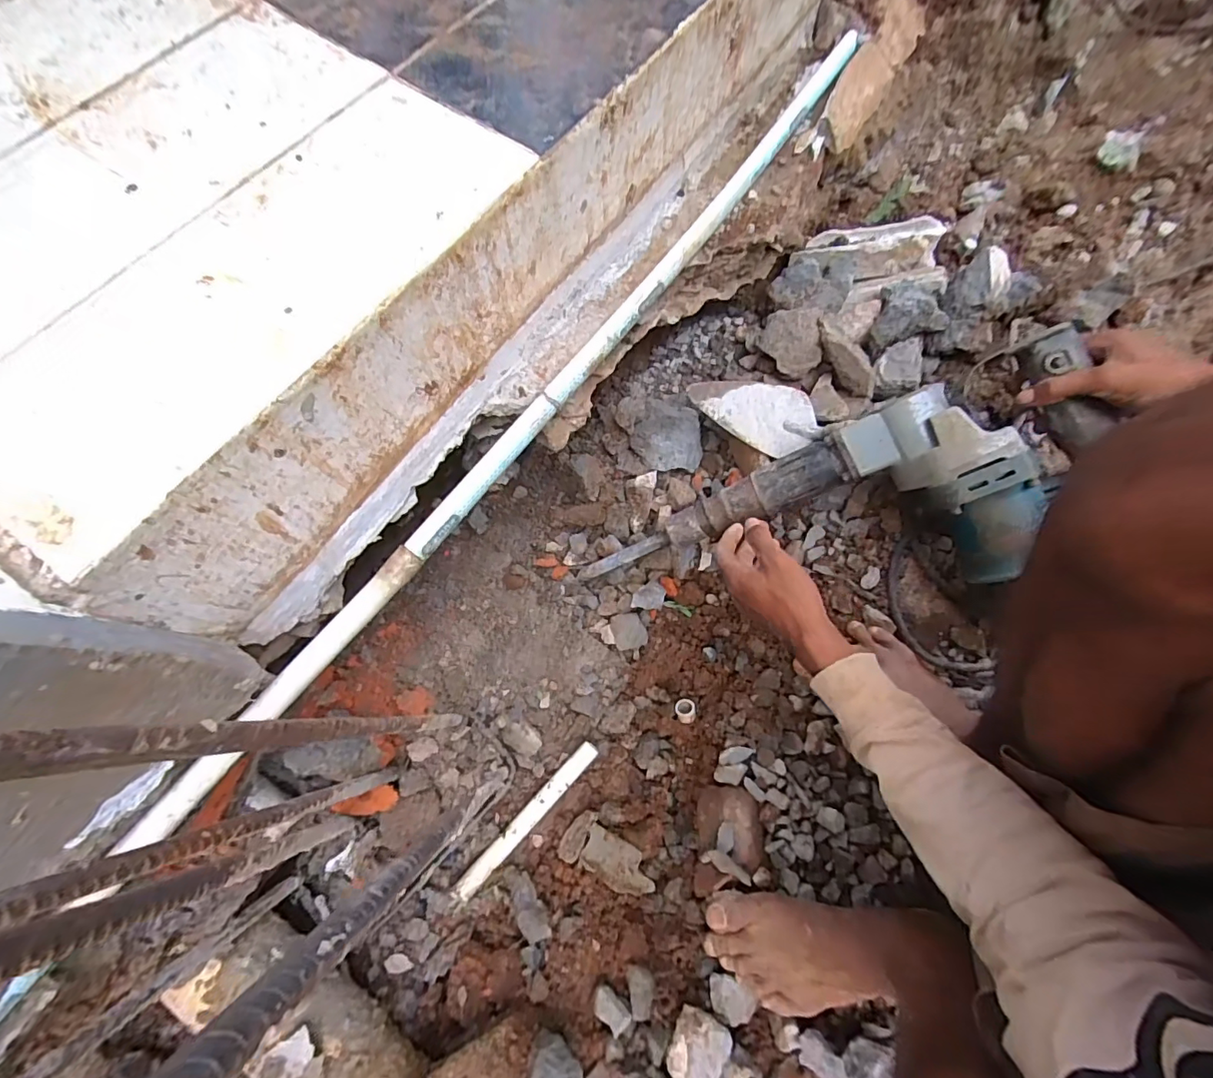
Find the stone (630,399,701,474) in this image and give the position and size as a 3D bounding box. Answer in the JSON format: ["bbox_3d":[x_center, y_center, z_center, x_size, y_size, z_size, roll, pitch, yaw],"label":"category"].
[{"bbox_3d":[0.078,-0.133,0.662,0.085,0.088,0.021,4,28,8],"label":"stone"}]

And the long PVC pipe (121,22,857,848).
[{"bbox_3d":[0.001,-0.216,0.513,0.035,0.029,1.071,33,73,9],"label":"long PVC pipe"}]

